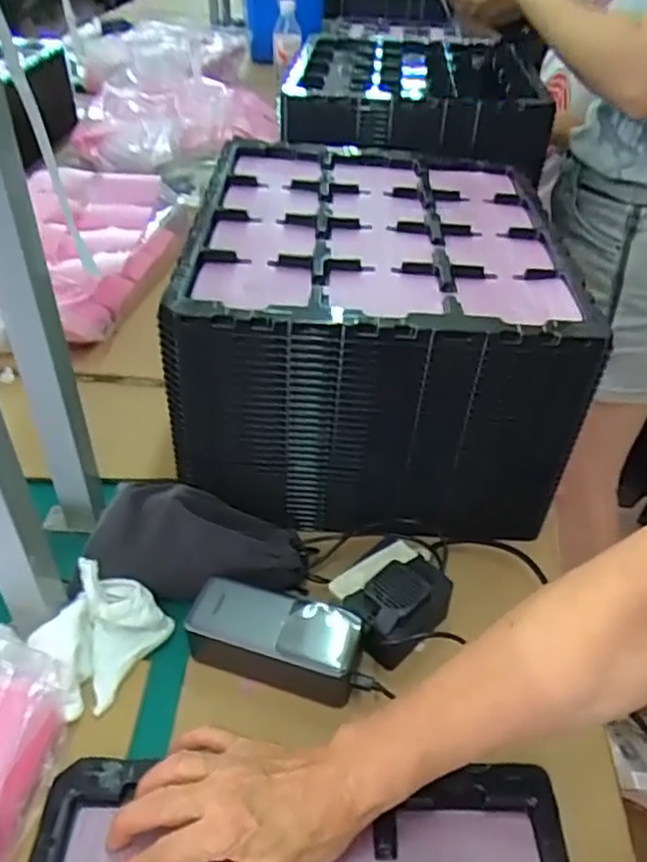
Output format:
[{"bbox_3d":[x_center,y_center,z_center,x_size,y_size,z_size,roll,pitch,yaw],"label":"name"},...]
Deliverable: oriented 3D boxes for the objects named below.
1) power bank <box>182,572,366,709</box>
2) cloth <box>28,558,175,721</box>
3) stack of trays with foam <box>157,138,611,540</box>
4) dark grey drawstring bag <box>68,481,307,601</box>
[{"bbox_3d":[-0.038,0.163,0.522,0.129,0.059,0.058,13,42,13],"label":"power bank"},{"bbox_3d":[-0.173,0.156,0.512,0.063,0.070,0.103,21,45,21],"label":"cloth"},{"bbox_3d":[0.052,-0.113,0.689,0.336,0.213,0.369,4,41,2],"label":"stack of trays with foam"},{"bbox_3d":[-0.110,0.094,0.576,0.181,0.054,0.088,1,41,-1],"label":"dark grey drawstring bag"}]

